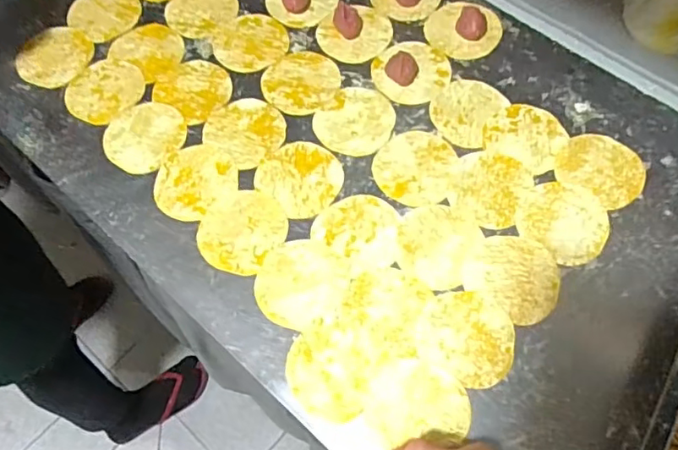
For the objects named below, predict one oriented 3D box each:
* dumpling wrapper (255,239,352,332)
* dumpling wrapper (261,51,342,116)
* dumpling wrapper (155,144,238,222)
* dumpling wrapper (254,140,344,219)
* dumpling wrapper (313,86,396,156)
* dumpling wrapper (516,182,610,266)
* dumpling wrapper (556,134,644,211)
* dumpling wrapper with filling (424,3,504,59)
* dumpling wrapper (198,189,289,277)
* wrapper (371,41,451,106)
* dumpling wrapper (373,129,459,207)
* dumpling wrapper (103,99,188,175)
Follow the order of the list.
[{"bbox_3d":[-0.033,0.053,0.522,0.081,0.004,0.083,0,64,0],"label":"dumpling wrapper"},{"bbox_3d":[-0.041,-0.156,0.624,0.083,0.004,0.082,0,64,0],"label":"dumpling wrapper"},{"bbox_3d":[-0.145,-0.046,0.573,0.081,0.004,0.076,0,64,0],"label":"dumpling wrapper"},{"bbox_3d":[-0.038,-0.049,0.571,0.081,0.004,0.075,0,64,0],"label":"dumpling wrapper"},{"bbox_3d":[0.019,-0.109,0.598,0.076,0.004,0.084,40,71,17],"label":"dumpling wrapper"},{"bbox_3d":[0.215,-0.006,0.545,0.082,0.004,0.078,0,64,0],"label":"dumpling wrapper"},{"bbox_3d":[0.260,-0.058,0.566,0.081,0.004,0.074,0,64,0],"label":"dumpling wrapper"},{"bbox_3d":[0.142,-0.225,0.643,0.079,0.016,0.081,0,64,0],"label":"dumpling wrapper with filling"},{"bbox_3d":[-0.093,0.004,0.546,0.075,0.004,0.084,33,69,15],"label":"dumpling wrapper"},{"bbox_3d":[0.079,-0.173,0.618,0.082,0.026,0.081,0,64,0],"label":"wrapper"},{"bbox_3d":[0.075,-0.059,0.573,0.078,0.004,0.083,0,64,0],"label":"dumpling wrapper"},{"bbox_3d":[-0.204,-0.095,0.597,0.078,0.005,0.085,0,64,0],"label":"dumpling wrapper"}]

